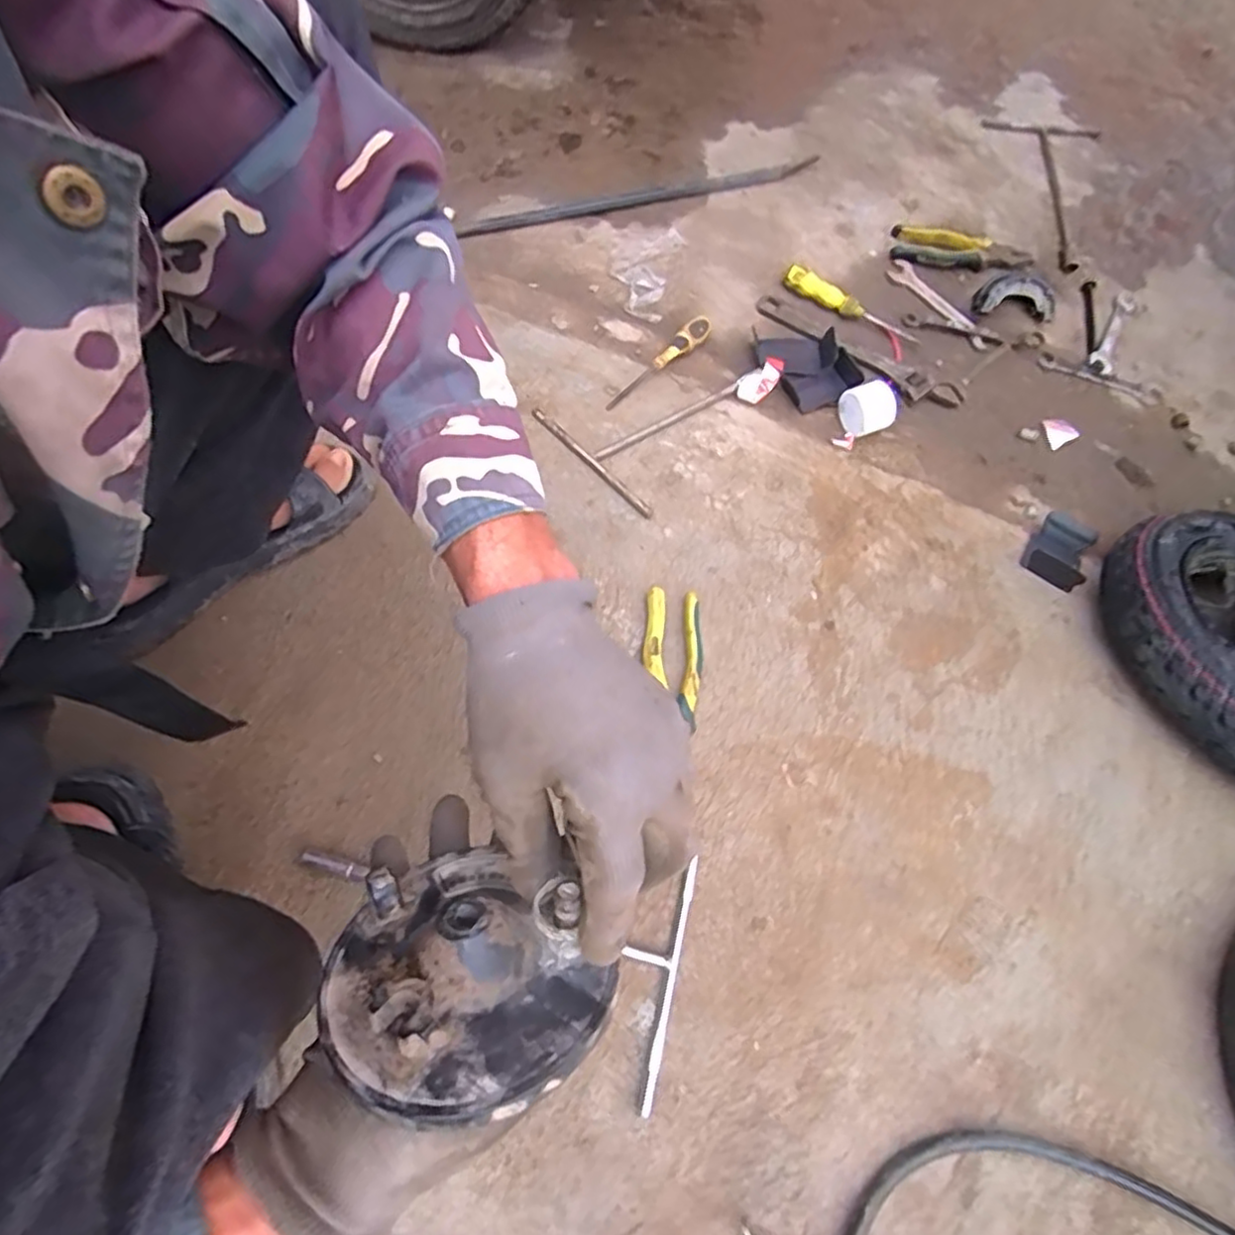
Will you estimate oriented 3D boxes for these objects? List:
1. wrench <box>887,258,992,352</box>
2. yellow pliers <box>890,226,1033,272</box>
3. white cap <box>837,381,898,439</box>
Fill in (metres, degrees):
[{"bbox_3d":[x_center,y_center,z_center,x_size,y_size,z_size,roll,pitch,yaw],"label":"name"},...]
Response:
[{"bbox_3d":[0.437,-0.424,0.887,0.028,0.013,0.173,-39,76,-13],"label":"wrench"},{"bbox_3d":[0.475,-0.511,0.911,0.179,0.028,0.061,11,71,2],"label":"yellow pliers"},{"bbox_3d":[0.307,-0.252,0.803,0.056,0.046,0.059,-18,73,-8],"label":"white cap"}]

